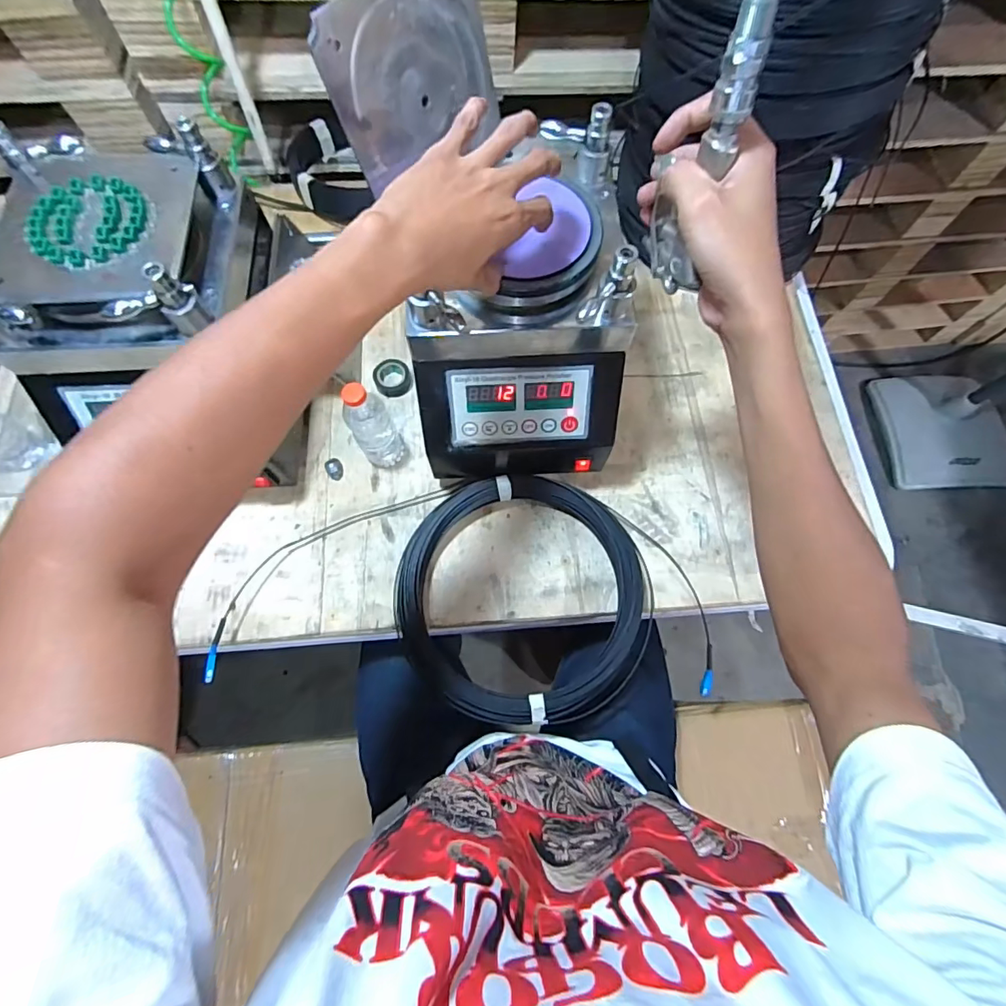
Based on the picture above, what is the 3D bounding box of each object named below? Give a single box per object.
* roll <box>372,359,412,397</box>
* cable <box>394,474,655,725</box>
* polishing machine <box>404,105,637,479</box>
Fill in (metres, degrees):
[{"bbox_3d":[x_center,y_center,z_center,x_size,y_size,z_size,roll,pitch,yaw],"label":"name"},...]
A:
[{"bbox_3d":[-0.158,-0.179,0.716,0.052,0.014,0.056,0,72,-1],"label":"roll"},{"bbox_3d":[0.027,0.111,0.600,0.303,0.039,0.283,0,72,-1],"label":"cable"},{"bbox_3d":[0.013,-0.202,0.555,0.212,0.275,0.262,-3,72,-2],"label":"polishing machine"}]

